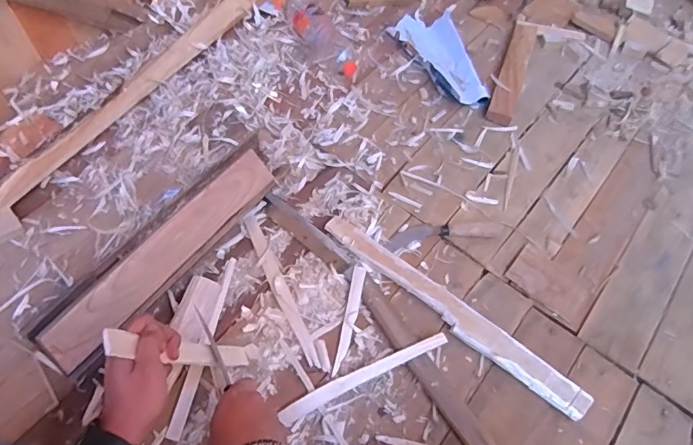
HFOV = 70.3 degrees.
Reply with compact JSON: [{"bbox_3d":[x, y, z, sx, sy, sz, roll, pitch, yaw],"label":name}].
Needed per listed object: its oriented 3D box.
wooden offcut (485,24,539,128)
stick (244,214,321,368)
[{"bbox_3d":[0.337,-0.307,0.988,0.049,0.030,0.292,21,61,8],"label":"wooden offcut"},{"bbox_3d":[-0.099,0.091,0.719,0.020,0.012,0.254,-22,64,-15],"label":"stick"}]

